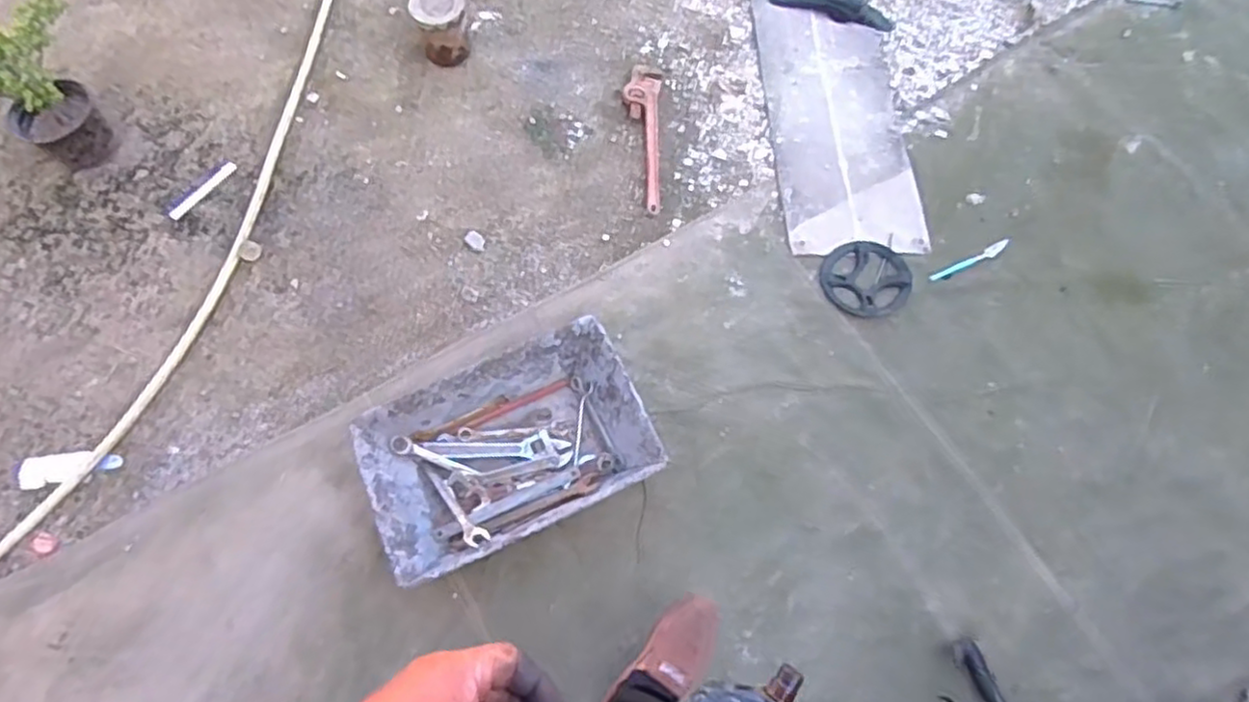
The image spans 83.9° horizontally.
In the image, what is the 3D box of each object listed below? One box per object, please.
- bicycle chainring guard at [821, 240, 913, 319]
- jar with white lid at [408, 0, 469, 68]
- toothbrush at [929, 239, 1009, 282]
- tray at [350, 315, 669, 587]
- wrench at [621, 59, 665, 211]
[{"bbox_3d":[0.498,-0.153,1.431,0.175,0.024,0.167,0,71,-1],"label":"bicycle chainring guard"},{"bbox_3d":[-0.403,-0.724,1.547,0.110,0.138,0.119,0,68,0],"label":"jar with white lid"},{"bbox_3d":[0.722,-0.186,1.448,0.194,0.011,0.021,-25,73,-10],"label":"toothbrush"},{"bbox_3d":[-0.212,0.175,1.263,0.488,0.105,0.315,-24,73,-9],"label":"tray"},{"bbox_3d":[0.049,-0.482,1.551,0.088,0.030,0.375,-1,71,-2],"label":"wrench"}]

